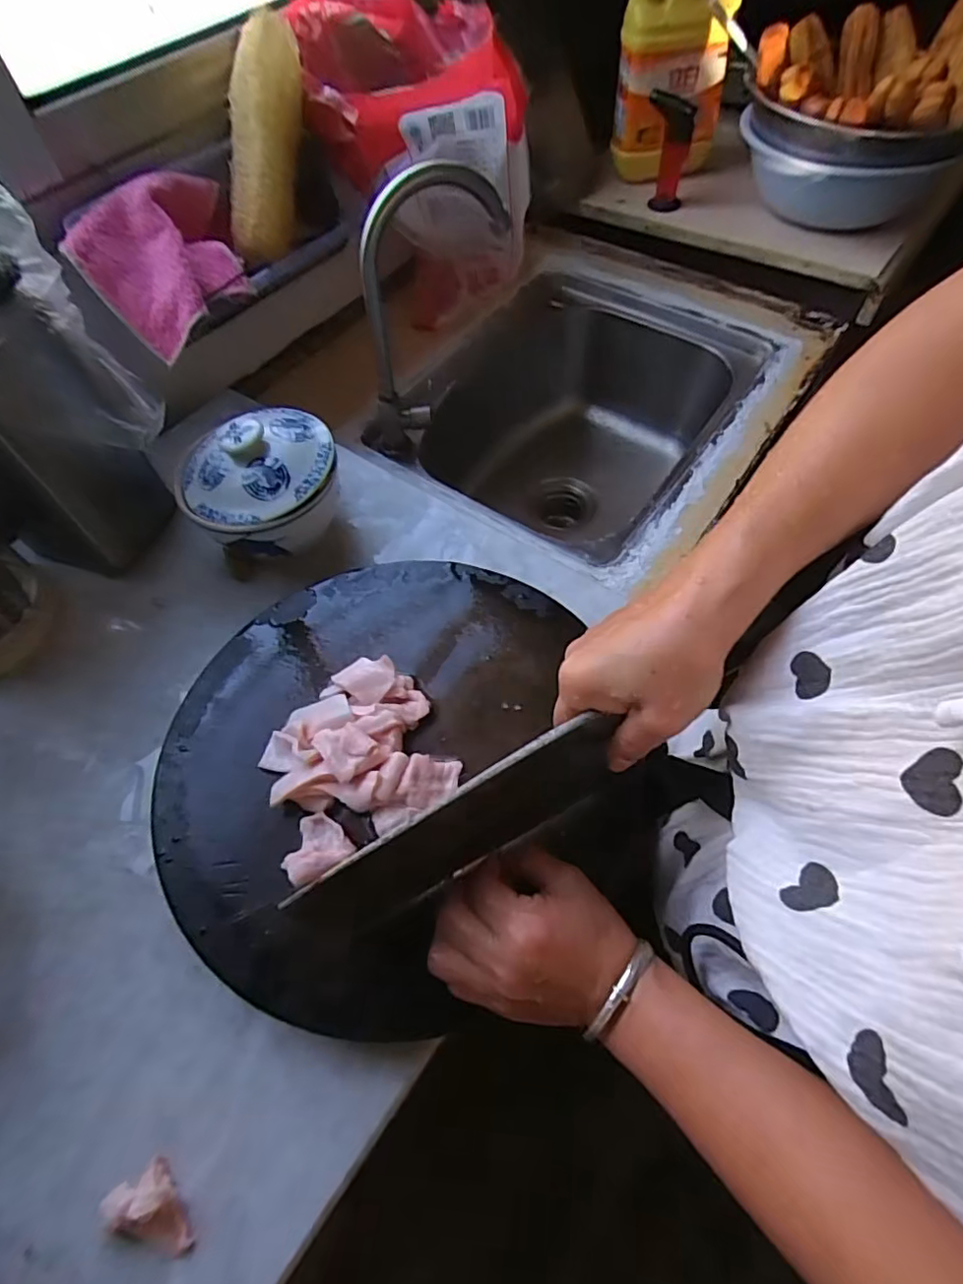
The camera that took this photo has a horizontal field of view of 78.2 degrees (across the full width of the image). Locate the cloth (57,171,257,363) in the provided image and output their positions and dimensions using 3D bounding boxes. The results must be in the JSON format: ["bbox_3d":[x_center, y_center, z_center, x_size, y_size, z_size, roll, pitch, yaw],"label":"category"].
[{"bbox_3d":[-0.278,-0.361,0.549,0.115,0.078,0.162,31,66,19],"label":"cloth"}]

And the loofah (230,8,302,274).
[{"bbox_3d":[-0.213,-0.484,0.575,0.057,0.046,0.206,9,101,8],"label":"loofah"}]

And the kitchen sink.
[{"bbox_3d":[0.126,-0.289,0.871,0.395,0.241,0.500,30,65,19],"label":"kitchen sink"}]

